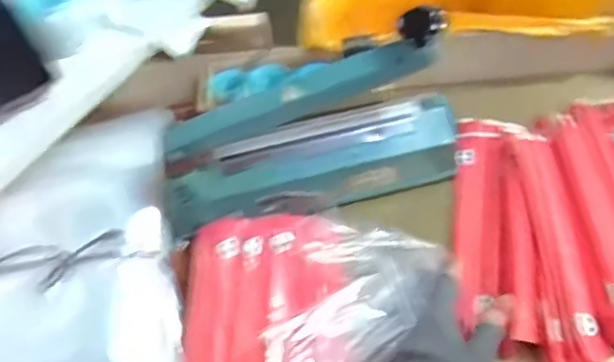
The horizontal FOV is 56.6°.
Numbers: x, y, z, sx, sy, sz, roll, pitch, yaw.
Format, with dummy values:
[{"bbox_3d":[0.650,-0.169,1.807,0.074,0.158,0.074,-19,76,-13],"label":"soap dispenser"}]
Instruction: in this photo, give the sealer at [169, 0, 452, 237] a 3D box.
[{"bbox_3d":[0.001,-0.052,0.571,0.306,0.172,0.085,-13,54,-4],"label":"sealer"}]

